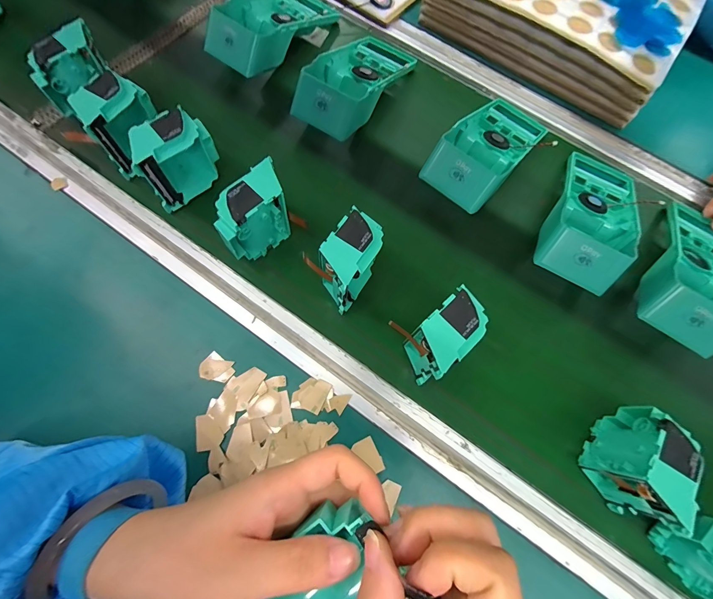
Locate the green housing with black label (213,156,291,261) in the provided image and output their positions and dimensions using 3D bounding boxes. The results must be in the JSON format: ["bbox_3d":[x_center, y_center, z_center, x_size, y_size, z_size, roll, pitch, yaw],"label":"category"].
[{"bbox_3d":[-0.099,-0.081,0.326,0.077,0.072,0.036,-42,78,-14],"label":"green housing with black label"}]

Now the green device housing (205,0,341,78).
[{"bbox_3d":[-0.110,-0.370,0.443,0.091,0.053,0.192,39,75,10],"label":"green device housing"}]

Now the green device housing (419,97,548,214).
[{"bbox_3d":[0.163,-0.187,0.398,0.088,0.050,0.193,40,75,10],"label":"green device housing"}]

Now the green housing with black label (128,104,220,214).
[{"bbox_3d":[-0.187,-0.144,0.345,0.043,0.078,0.078,38,74,10],"label":"green housing with black label"}]

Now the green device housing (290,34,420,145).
[{"bbox_3d":[0.002,-0.281,0.415,0.090,0.046,0.192,34,74,9],"label":"green device housing"}]

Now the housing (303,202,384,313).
[{"bbox_3d":[-0.007,-0.035,0.320,0.046,0.073,0.079,40,75,10],"label":"housing"}]

